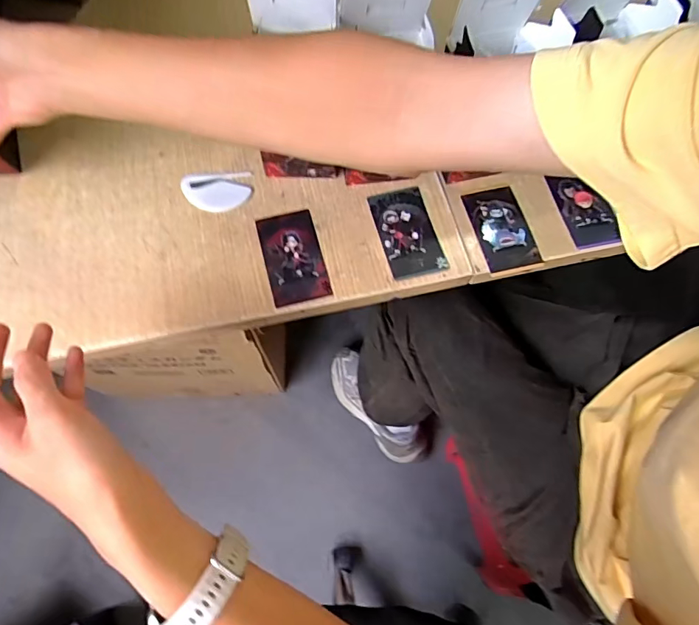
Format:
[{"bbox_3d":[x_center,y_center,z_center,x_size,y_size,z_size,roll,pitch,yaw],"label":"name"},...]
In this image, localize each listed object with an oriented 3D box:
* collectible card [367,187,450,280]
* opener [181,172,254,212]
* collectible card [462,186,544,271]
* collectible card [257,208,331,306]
[{"bbox_3d":[0.061,-0.085,0.480,0.059,0.006,0.102,-13,68,-7],"label":"collectible card"},{"bbox_3d":[-0.143,-0.130,0.494,0.073,0.009,0.047,-6,67,-4],"label":"opener"},{"bbox_3d":[0.162,-0.090,0.487,0.059,0.006,0.092,-15,75,-5],"label":"collectible card"},{"bbox_3d":[-0.058,-0.059,0.468,0.057,0.004,0.104,-14,68,-7],"label":"collectible card"}]

